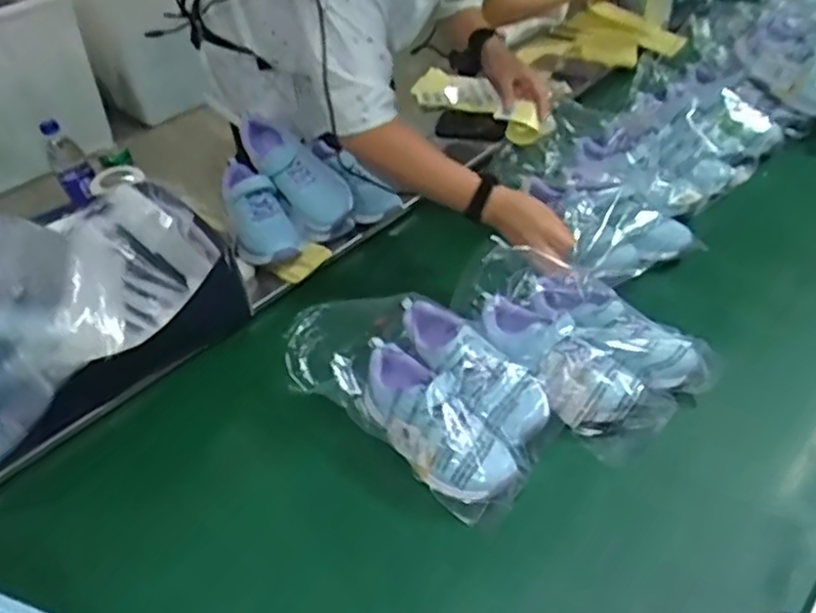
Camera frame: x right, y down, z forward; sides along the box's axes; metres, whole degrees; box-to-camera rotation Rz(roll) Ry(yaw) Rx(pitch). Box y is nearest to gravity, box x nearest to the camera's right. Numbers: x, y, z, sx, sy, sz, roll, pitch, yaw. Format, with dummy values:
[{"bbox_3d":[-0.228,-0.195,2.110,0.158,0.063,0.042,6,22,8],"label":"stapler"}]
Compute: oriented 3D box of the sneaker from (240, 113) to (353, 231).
[{"bbox_3d":[-0.188,-0.227,1.154,0.082,0.071,0.247,-36,72,-30],"label":"sneaker"}]

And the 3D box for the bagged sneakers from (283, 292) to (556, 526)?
[{"bbox_3d":[0.015,0.084,0.880,0.351,0.084,0.203,27,51,33],"label":"bagged sneakers"}]

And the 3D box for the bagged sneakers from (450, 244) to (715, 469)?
[{"bbox_3d":[0.212,0.028,0.913,0.187,0.128,0.318,-33,47,-27],"label":"bagged sneakers"}]

